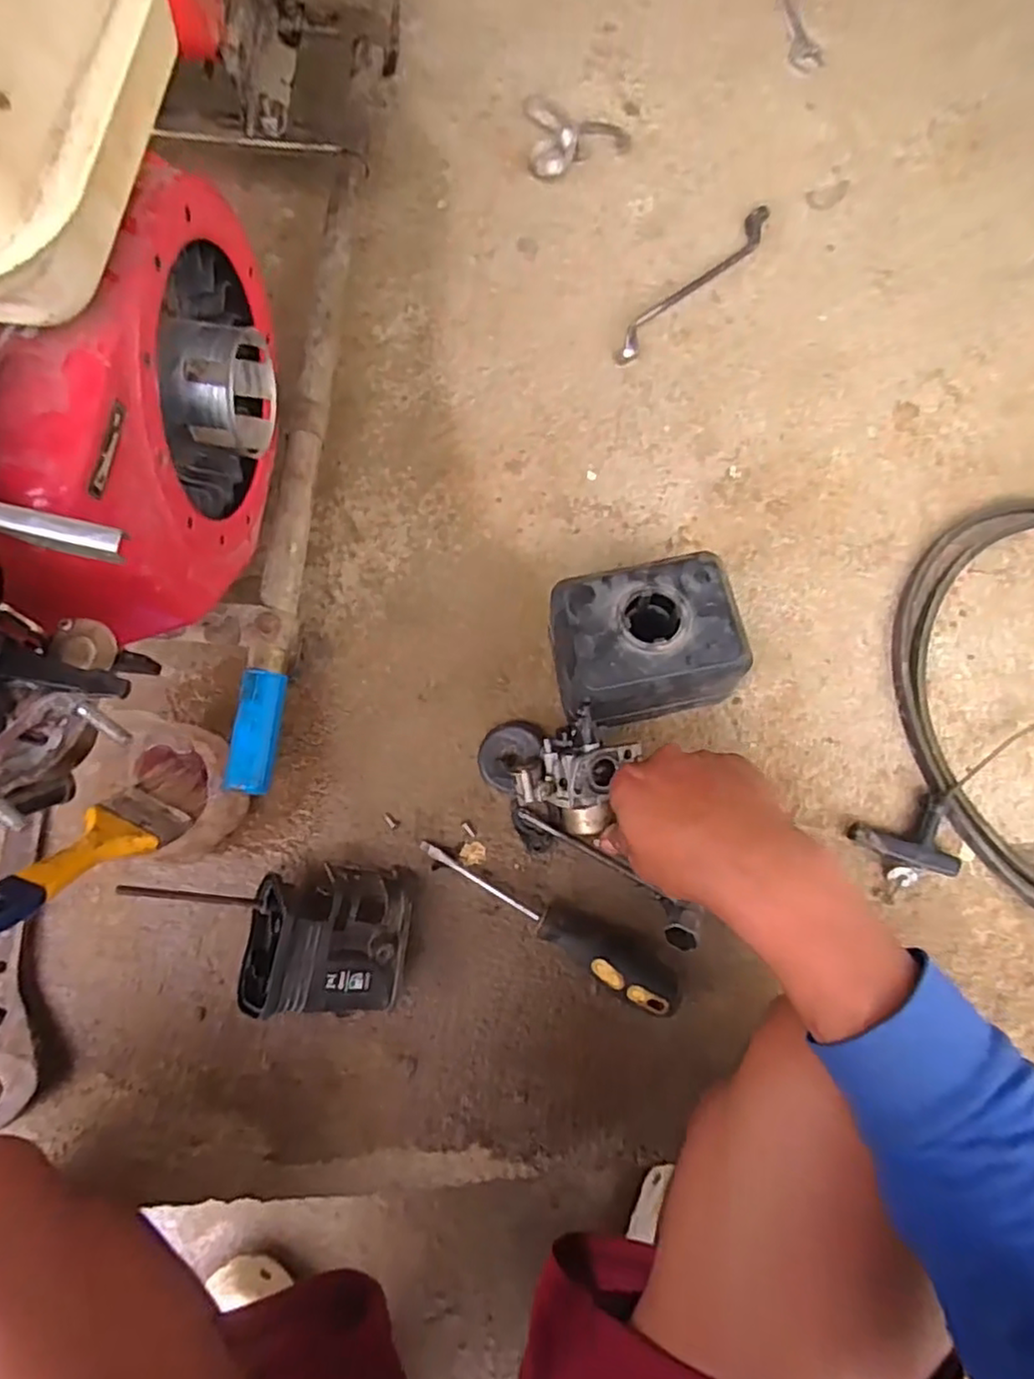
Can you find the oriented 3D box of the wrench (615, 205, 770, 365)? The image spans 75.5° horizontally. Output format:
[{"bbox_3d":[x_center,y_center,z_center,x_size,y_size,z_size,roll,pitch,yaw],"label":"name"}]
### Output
[{"bbox_3d":[0.156,-0.363,0.596,0.025,0.020,0.202,43,78,9],"label":"wrench"}]

